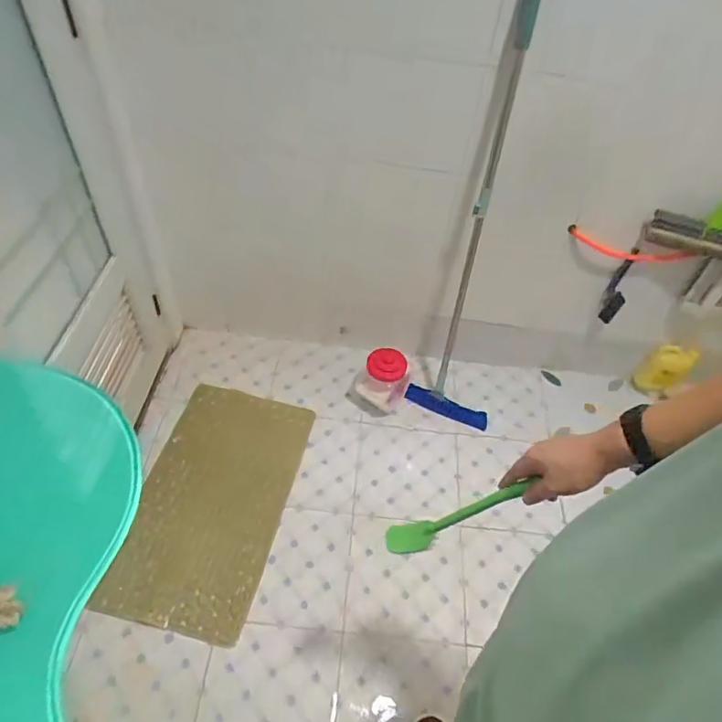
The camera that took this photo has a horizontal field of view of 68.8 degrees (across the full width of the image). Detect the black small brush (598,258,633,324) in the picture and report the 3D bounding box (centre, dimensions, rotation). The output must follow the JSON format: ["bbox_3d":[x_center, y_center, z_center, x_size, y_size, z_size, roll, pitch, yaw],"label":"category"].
[{"bbox_3d":[0.682,-0.193,1.391,0.058,0.253,0.024,5,50,-2],"label":"black small brush"}]

